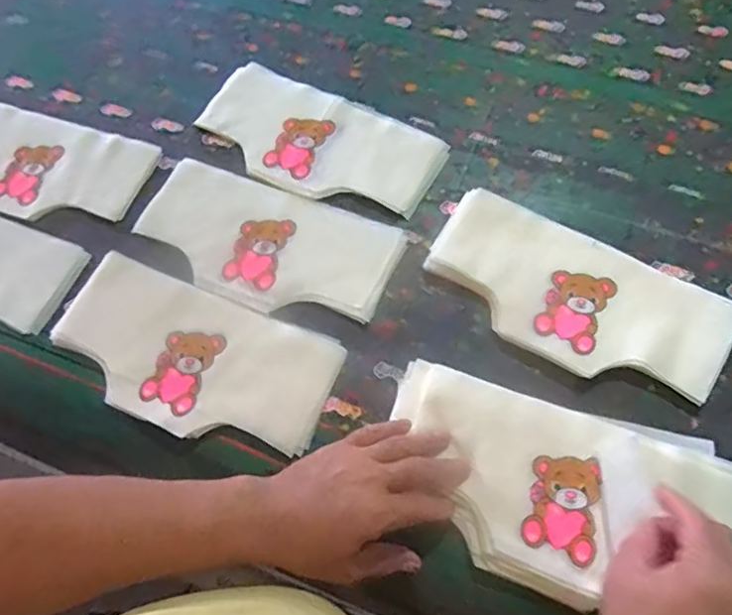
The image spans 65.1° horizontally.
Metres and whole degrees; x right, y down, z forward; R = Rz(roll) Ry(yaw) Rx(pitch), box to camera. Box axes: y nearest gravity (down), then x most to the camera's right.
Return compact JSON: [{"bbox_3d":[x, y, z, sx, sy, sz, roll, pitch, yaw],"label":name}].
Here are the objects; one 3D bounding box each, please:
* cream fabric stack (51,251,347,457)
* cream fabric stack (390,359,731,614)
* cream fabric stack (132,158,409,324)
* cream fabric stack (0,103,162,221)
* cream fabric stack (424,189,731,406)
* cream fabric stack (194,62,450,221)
[{"bbox_3d":[-0.179,0.046,0.570,0.294,0.014,0.140,22,67,13],"label":"cream fabric stack"},{"bbox_3d":[0.163,0.157,0.490,0.299,0.026,0.159,15,66,10],"label":"cream fabric stack"},{"bbox_3d":[-0.113,-0.071,0.623,0.287,0.007,0.138,21,67,13],"label":"cream fabric stack"},{"bbox_3d":[-0.399,-0.174,0.689,0.285,0.011,0.132,17,67,11],"label":"cream fabric stack"},{"bbox_3d":[0.203,-0.009,0.567,0.289,0.023,0.133,28,69,15],"label":"cream fabric stack"},{"bbox_3d":[-0.061,-0.197,0.677,0.297,0.009,0.139,27,69,15],"label":"cream fabric stack"}]

